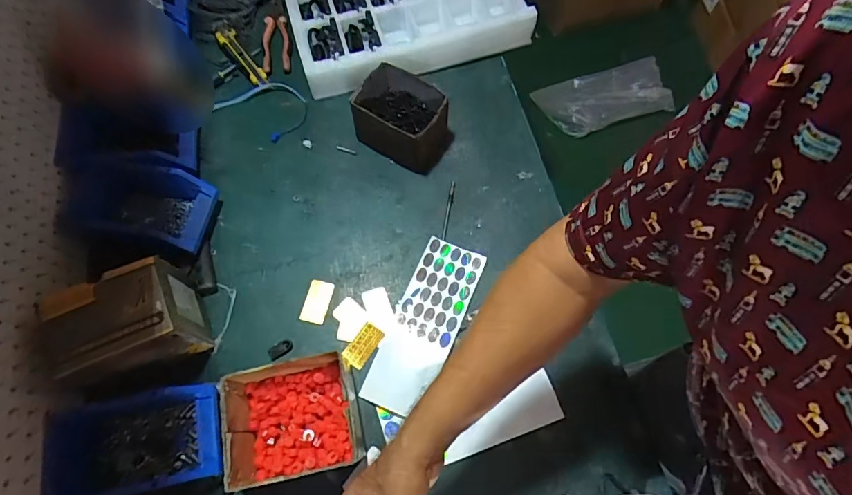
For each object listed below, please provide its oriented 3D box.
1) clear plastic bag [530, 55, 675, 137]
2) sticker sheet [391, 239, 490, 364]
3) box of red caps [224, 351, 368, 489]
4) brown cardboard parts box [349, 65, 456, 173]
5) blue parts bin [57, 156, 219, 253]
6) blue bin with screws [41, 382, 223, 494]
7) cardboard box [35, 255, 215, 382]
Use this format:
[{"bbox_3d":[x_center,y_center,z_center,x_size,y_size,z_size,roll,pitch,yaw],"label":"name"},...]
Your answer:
[{"bbox_3d":[0.698,-0.577,1.738,0.534,0.065,0.261,-22,70,-9],"label":"clear plastic bag"},{"bbox_3d":[0.016,0.074,0.690,0.096,0.008,0.180,22,70,9],"label":"sticker sheet"},{"bbox_3d":[-0.170,0.220,0.582,0.156,0.094,0.138,-12,69,-5],"label":"box of red caps"},{"bbox_3d":[-0.037,-0.211,0.761,0.153,0.111,0.109,26,70,10],"label":"brown cardboard parts box"},{"bbox_3d":[-0.435,-0.063,0.692,0.201,0.104,0.110,9,68,3],"label":"blue parts bin"},{"bbox_3d":[-0.359,0.249,0.579,0.183,0.083,0.118,-12,69,-5],"label":"blue bin with screws"},{"bbox_3d":[-0.397,0.105,0.607,0.159,0.134,0.113,-23,70,-9],"label":"cardboard box"}]

